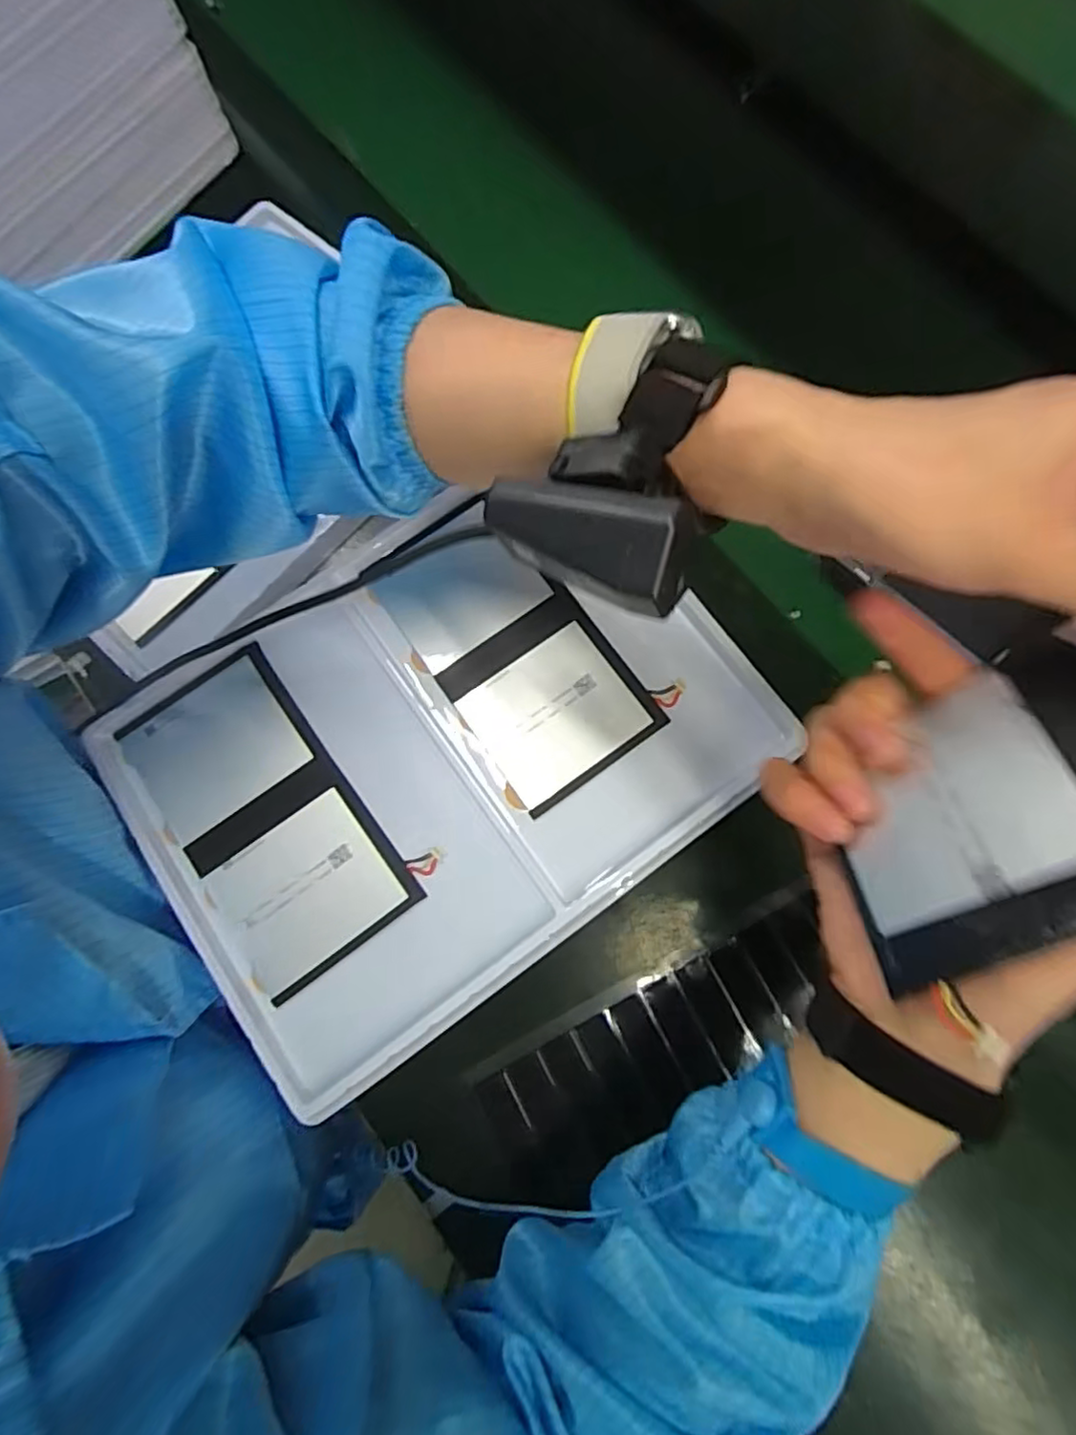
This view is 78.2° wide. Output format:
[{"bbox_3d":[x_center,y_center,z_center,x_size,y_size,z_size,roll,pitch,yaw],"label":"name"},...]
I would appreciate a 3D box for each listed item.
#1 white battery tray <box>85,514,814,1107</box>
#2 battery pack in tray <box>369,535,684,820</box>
[{"bbox_3d":[-0.054,0.018,0.364,0.313,0.033,0.242,-34,79,-9],"label":"white battery tray"},{"bbox_3d":[-0.011,-0.036,0.371,0.096,0.010,0.158,-35,79,-9],"label":"battery pack in tray"}]

